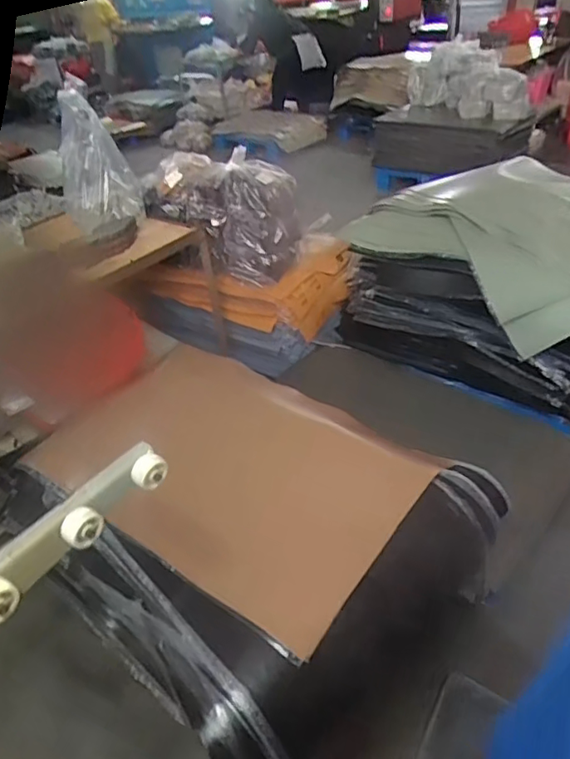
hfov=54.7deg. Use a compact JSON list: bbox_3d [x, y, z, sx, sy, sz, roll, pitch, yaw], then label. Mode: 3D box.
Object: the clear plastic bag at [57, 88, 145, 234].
[{"bbox_3d":[-0.598,-0.674,1.734,0.243,0.372,0.135,-12,37,-10],"label":"clear plastic bag"}]

